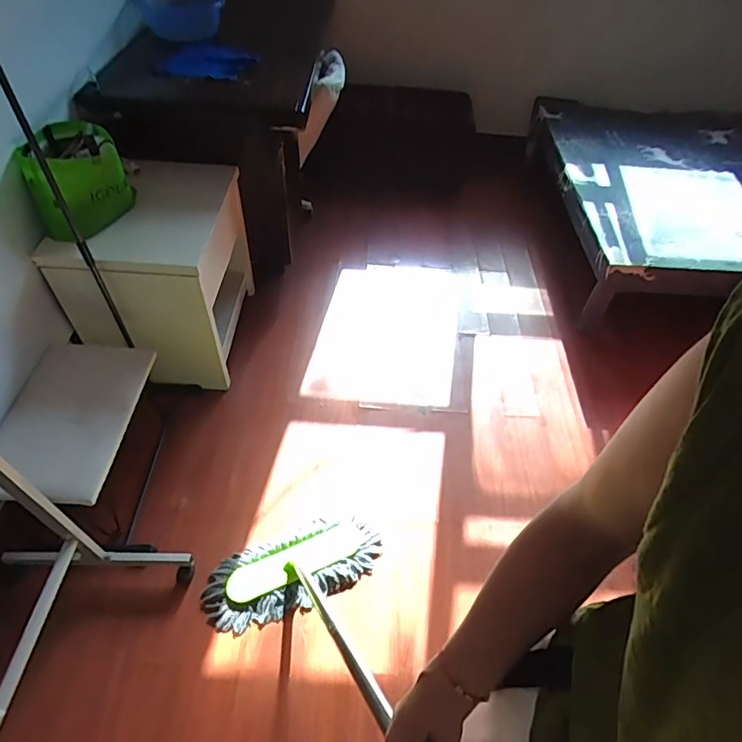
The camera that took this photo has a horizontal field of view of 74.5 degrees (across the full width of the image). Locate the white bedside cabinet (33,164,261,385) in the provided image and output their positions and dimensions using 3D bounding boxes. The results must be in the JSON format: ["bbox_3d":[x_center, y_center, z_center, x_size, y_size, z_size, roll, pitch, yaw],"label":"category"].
[{"bbox_3d":[-0.662,-0.308,1.580,0.415,0.493,0.528,5,49,-3],"label":"white bedside cabinet"}]

